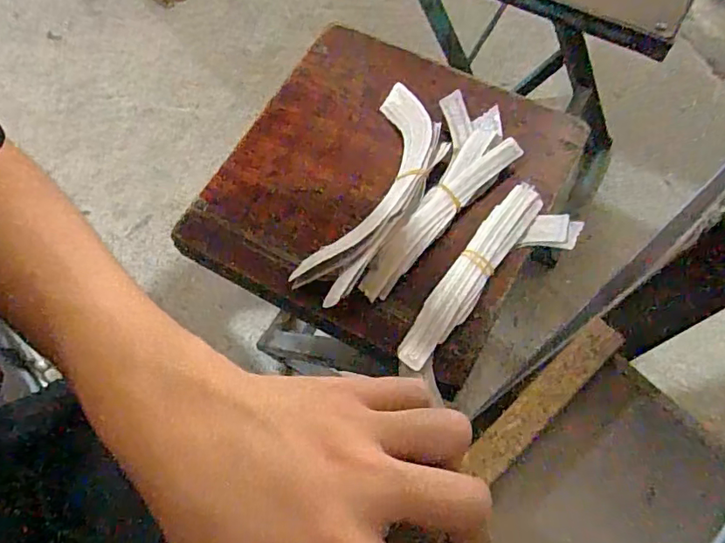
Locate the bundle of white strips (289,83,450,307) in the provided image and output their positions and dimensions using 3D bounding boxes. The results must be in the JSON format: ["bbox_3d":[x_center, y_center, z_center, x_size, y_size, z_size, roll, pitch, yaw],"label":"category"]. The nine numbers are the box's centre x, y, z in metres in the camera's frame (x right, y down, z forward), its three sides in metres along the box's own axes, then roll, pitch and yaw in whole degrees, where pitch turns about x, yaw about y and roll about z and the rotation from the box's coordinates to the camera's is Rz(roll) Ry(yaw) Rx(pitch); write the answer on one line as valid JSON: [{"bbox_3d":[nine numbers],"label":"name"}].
[{"bbox_3d":[0.017,-0.074,0.488,0.072,0.022,0.235,22,67,9],"label":"bundle of white strips"}]

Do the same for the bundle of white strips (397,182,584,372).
[{"bbox_3d":[0.103,0.007,0.453,0.064,0.019,0.190,39,71,16],"label":"bundle of white strips"}]

